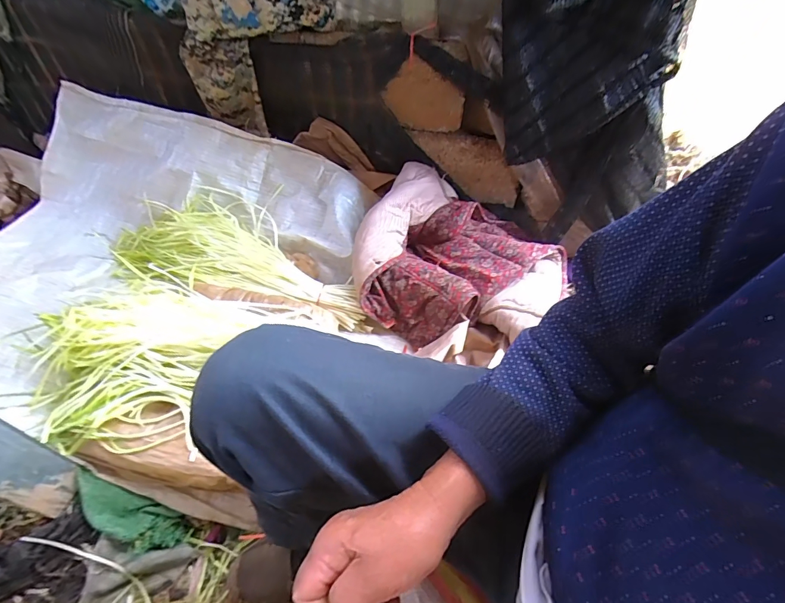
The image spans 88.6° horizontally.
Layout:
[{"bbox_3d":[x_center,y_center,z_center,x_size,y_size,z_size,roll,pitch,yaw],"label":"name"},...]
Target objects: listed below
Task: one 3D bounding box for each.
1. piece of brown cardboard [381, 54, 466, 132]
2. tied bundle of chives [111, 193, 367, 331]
[{"bbox_3d":[0.074,-0.469,0.929,0.181,0.147,0.019,8,52,3],"label":"piece of brown cardboard"},{"bbox_3d":[-0.357,-0.108,0.929,0.642,0.101,0.226,14,53,8],"label":"tied bundle of chives"}]

